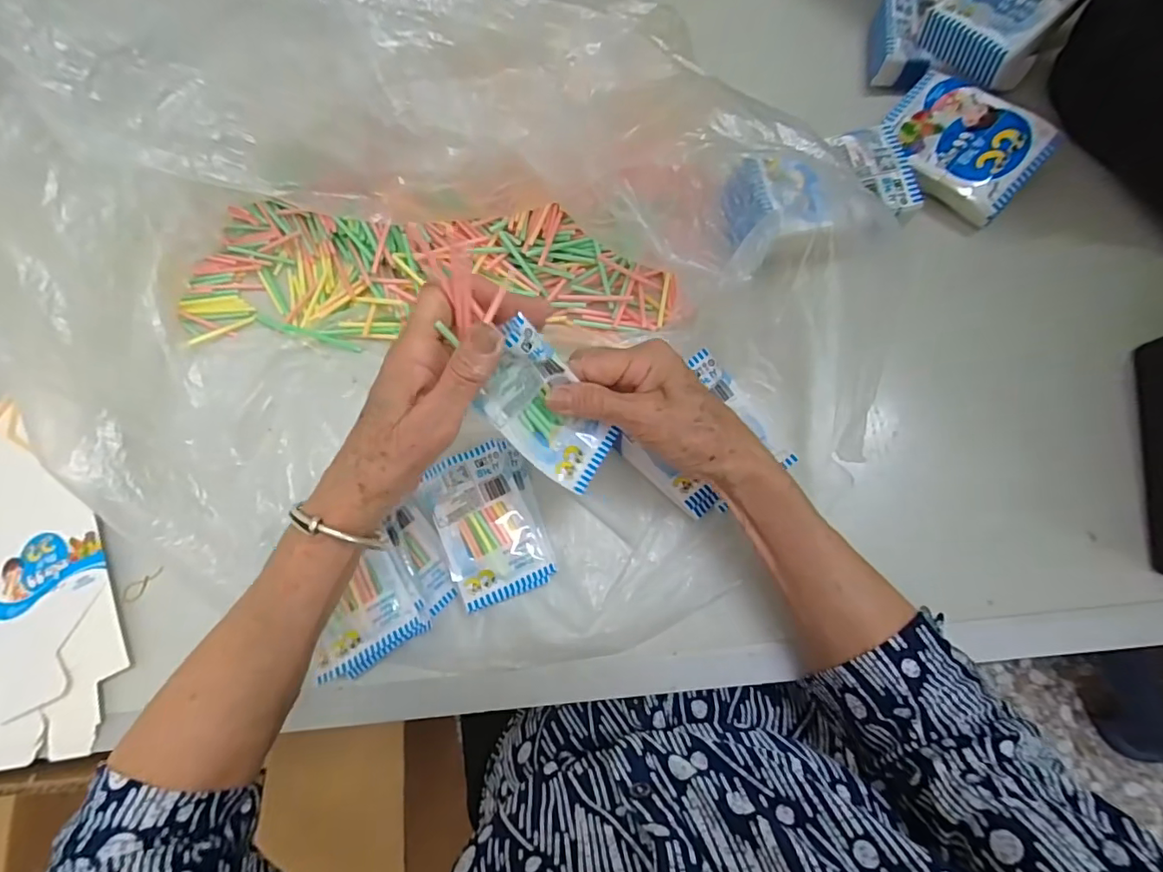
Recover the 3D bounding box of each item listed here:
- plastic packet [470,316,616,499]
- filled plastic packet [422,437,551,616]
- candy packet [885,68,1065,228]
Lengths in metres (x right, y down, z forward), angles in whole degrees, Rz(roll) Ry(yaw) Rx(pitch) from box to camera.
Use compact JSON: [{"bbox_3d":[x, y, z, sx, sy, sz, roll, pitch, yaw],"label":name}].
[{"bbox_3d":[-0.021,-0.014,0.309,0.053,0.023,0.092,-45,116,-3],"label":"plastic packet"},{"bbox_3d":[-0.069,0.063,0.383,0.062,0.016,0.106,-25,76,4],"label":"filled plastic packet"},{"bbox_3d":[0.277,-0.214,0.388,0.105,0.028,0.077,42,88,14],"label":"candy packet"}]

